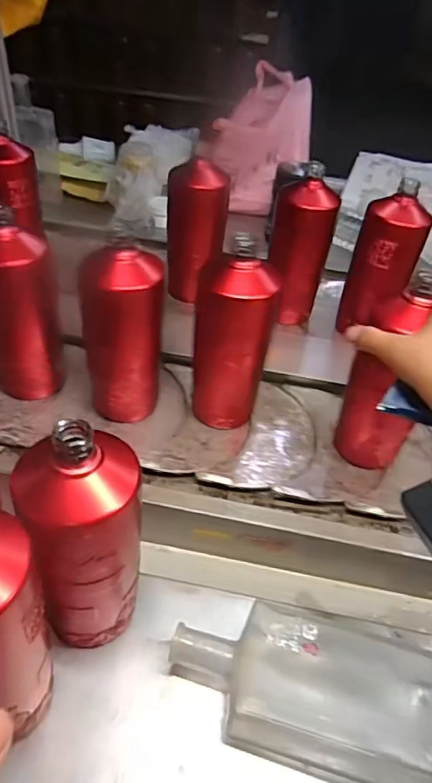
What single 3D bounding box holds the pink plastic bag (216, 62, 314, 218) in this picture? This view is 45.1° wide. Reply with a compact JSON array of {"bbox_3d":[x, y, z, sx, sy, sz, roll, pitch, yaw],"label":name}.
[{"bbox_3d":[0.090,-0.517,1.058,0.194,0.196,0.252,7,44,-1],"label":"pink plastic bag"}]

